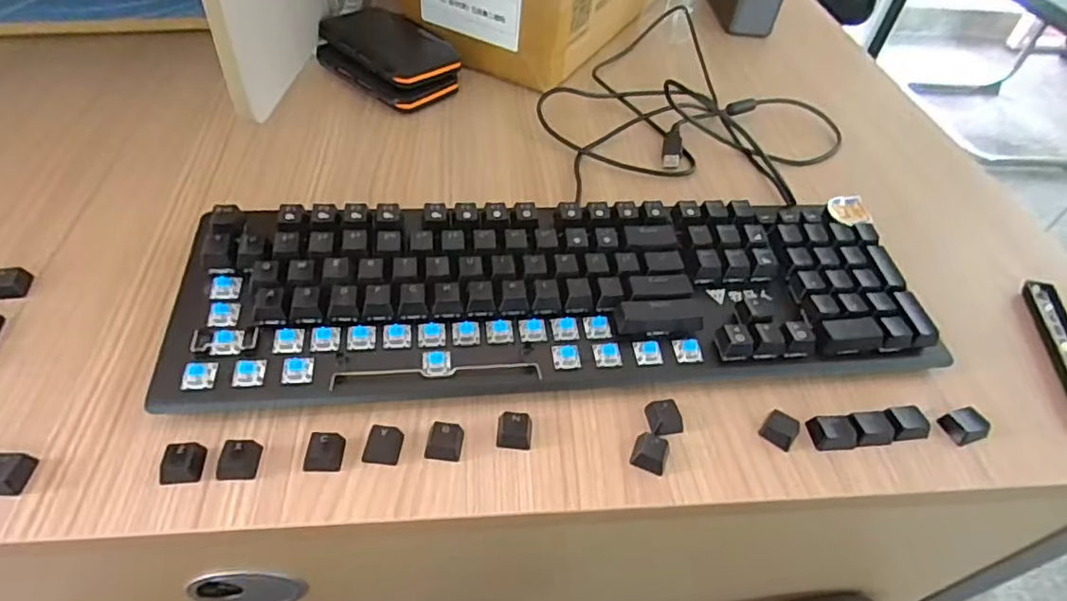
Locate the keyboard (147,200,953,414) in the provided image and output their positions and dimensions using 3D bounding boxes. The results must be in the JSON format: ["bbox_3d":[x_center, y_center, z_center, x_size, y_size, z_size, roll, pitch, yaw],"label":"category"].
[{"bbox_3d":[0.019,-0.007,0.357,0.427,0.037,0.121,-2,47,-9],"label":"keyboard"}]

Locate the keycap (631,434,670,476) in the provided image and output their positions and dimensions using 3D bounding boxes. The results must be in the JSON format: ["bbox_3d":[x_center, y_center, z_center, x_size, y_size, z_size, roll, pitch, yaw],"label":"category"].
[{"bbox_3d":[0.060,0.079,0.306,0.017,0.010,0.019,17,47,9],"label":"keycap"}]

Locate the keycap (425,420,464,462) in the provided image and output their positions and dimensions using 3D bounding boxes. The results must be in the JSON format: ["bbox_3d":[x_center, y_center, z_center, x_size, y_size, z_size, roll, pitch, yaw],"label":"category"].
[{"bbox_3d":[-0.045,0.071,0.299,0.017,0.009,0.017,8,47,0],"label":"keycap"}]

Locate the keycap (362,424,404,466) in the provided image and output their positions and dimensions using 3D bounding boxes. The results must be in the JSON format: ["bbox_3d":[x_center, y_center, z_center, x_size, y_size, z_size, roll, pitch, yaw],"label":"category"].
[{"bbox_3d":[-0.075,0.072,0.295,0.018,0.009,0.017,6,47,-1],"label":"keycap"}]

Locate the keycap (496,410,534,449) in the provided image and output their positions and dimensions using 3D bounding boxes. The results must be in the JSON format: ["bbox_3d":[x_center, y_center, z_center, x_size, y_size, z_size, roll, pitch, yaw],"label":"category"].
[{"bbox_3d":[-0.010,0.067,0.308,0.018,0.008,0.017,7,47,-1],"label":"keycap"}]

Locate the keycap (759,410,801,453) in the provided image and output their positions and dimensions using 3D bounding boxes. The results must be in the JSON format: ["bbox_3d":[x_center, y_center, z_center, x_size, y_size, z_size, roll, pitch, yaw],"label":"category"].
[{"bbox_3d":[0.136,0.070,0.325,0.018,0.008,0.019,32,51,21],"label":"keycap"}]

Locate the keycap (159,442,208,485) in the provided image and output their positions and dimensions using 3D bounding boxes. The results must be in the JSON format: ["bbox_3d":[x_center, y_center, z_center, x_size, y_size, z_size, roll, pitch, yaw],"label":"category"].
[{"bbox_3d":[-0.166,0.076,0.279,0.017,0.012,0.018,1,47,-6],"label":"keycap"}]

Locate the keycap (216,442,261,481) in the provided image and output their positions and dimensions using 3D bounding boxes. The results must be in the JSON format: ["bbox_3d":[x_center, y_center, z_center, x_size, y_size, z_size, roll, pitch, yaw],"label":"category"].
[{"bbox_3d":[-0.141,0.075,0.283,0.017,0.010,0.018,2,47,-5],"label":"keycap"}]

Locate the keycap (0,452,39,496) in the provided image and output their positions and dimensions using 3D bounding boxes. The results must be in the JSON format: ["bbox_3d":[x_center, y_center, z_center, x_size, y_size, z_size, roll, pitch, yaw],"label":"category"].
[{"bbox_3d":[-0.243,0.079,0.269,0.023,0.007,0.019,6,47,-2],"label":"keycap"}]

